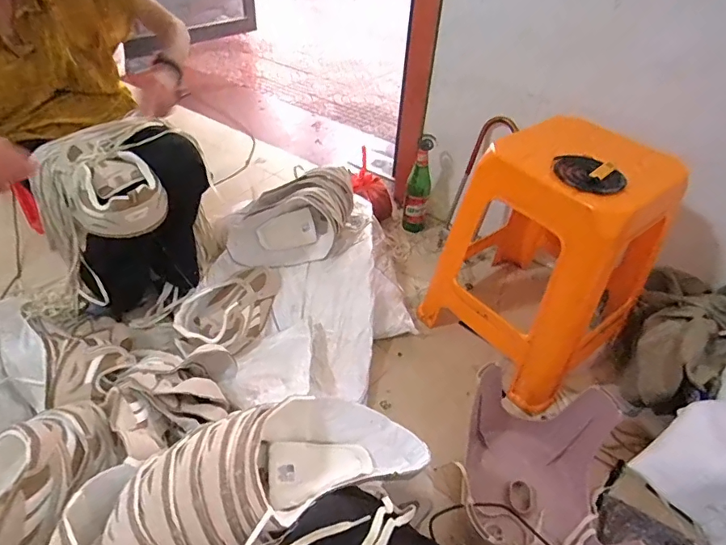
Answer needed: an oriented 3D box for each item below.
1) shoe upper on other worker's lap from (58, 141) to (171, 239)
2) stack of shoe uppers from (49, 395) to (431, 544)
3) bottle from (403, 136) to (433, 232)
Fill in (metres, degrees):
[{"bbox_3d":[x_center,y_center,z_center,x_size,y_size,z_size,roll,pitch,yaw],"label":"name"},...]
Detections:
[{"bbox_3d":[-0.488,-0.159,0.870,0.236,0.105,0.141,30,49,25],"label":"shoe upper on other worker's lap"},{"bbox_3d":[-0.142,0.247,0.555,0.440,0.114,0.172,-17,47,-21],"label":"stack of shoe uppers"},{"bbox_3d":[0.163,-0.246,1.345,0.064,0.286,0.066,9,43,5],"label":"bottle"}]

